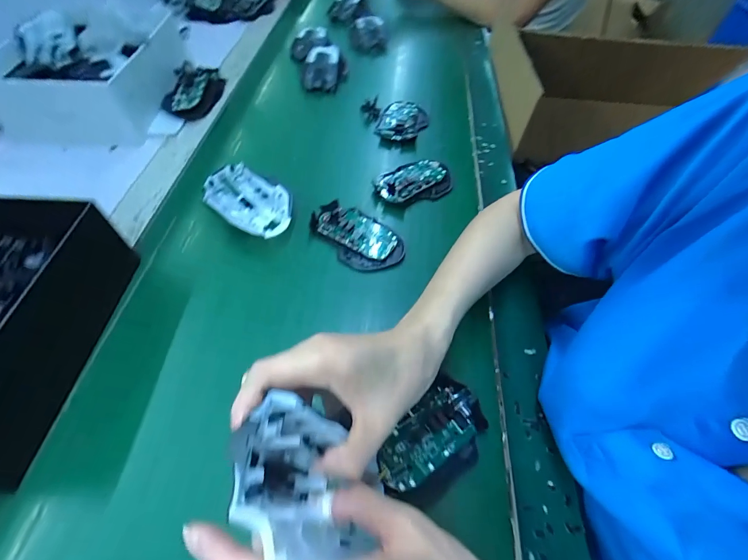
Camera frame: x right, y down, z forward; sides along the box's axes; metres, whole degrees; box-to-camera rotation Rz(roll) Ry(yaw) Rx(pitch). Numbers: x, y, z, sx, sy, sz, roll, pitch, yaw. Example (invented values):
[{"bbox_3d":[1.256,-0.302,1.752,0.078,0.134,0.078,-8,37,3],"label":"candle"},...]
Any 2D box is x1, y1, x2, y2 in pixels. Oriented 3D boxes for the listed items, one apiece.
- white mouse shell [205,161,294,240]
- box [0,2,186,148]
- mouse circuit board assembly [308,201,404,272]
[{"bbox_3d":[-0.147,-0.088,0.426,0.113,0.044,0.070,28,57,16],"label":"white mouse shell"},{"bbox_3d":[-0.424,-0.338,0.564,0.207,0.098,0.273,0,54,-3],"label":"box"},{"bbox_3d":[-0.022,-0.053,0.418,0.117,0.017,0.071,33,58,19],"label":"mouse circuit board assembly"}]

